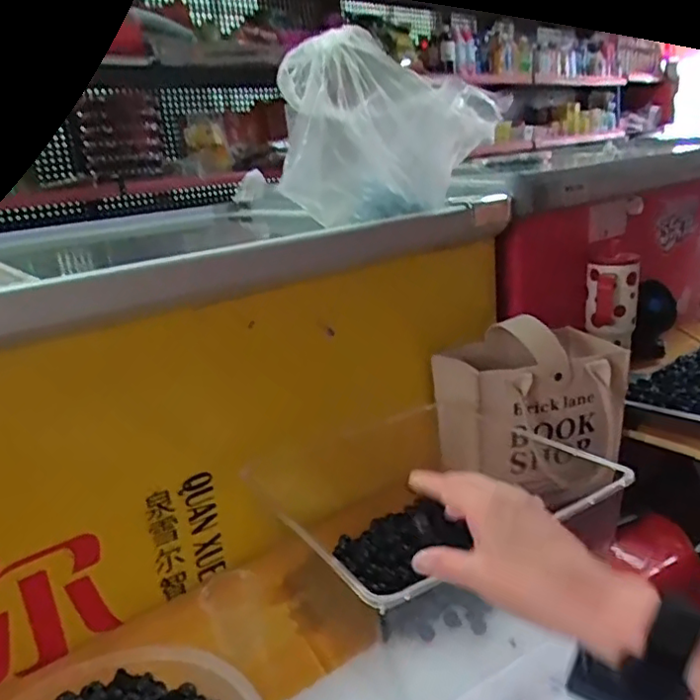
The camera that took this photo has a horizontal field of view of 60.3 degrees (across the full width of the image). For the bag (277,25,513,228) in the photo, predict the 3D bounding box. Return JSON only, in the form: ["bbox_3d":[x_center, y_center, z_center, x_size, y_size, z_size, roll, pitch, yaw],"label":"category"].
[{"bbox_3d":[0.057,-0.337,0.921,0.326,0.250,0.101,-7,18,-7],"label":"bag"}]

